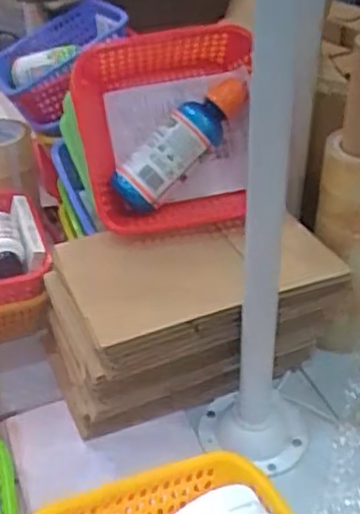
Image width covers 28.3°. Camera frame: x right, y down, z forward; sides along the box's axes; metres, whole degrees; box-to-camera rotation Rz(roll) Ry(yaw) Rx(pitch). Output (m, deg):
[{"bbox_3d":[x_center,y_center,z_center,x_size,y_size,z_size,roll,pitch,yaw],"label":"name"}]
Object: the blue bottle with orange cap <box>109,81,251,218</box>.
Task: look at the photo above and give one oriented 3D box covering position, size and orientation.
[{"bbox_3d":[0.003,-0.140,0.870,0.198,0.072,0.068,-45,50,-12],"label":"blue bottle with orange cap"}]

